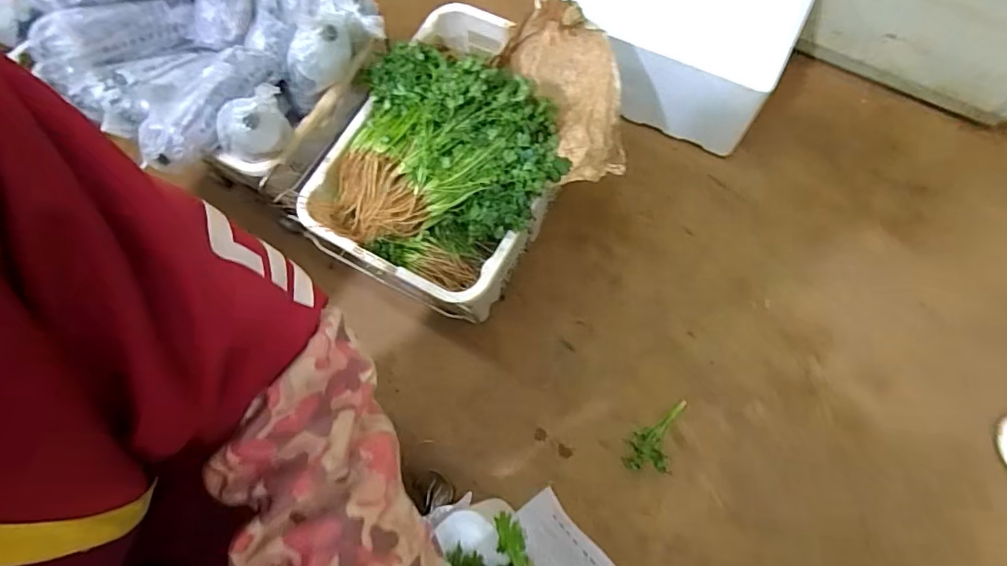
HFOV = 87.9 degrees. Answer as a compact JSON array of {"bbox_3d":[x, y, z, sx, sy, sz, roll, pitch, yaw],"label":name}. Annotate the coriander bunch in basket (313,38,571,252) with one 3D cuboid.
[{"bbox_3d":[-0.122,-0.276,1.105,0.456,0.183,0.446,0,71,-1],"label":"coriander bunch in basket"}]

